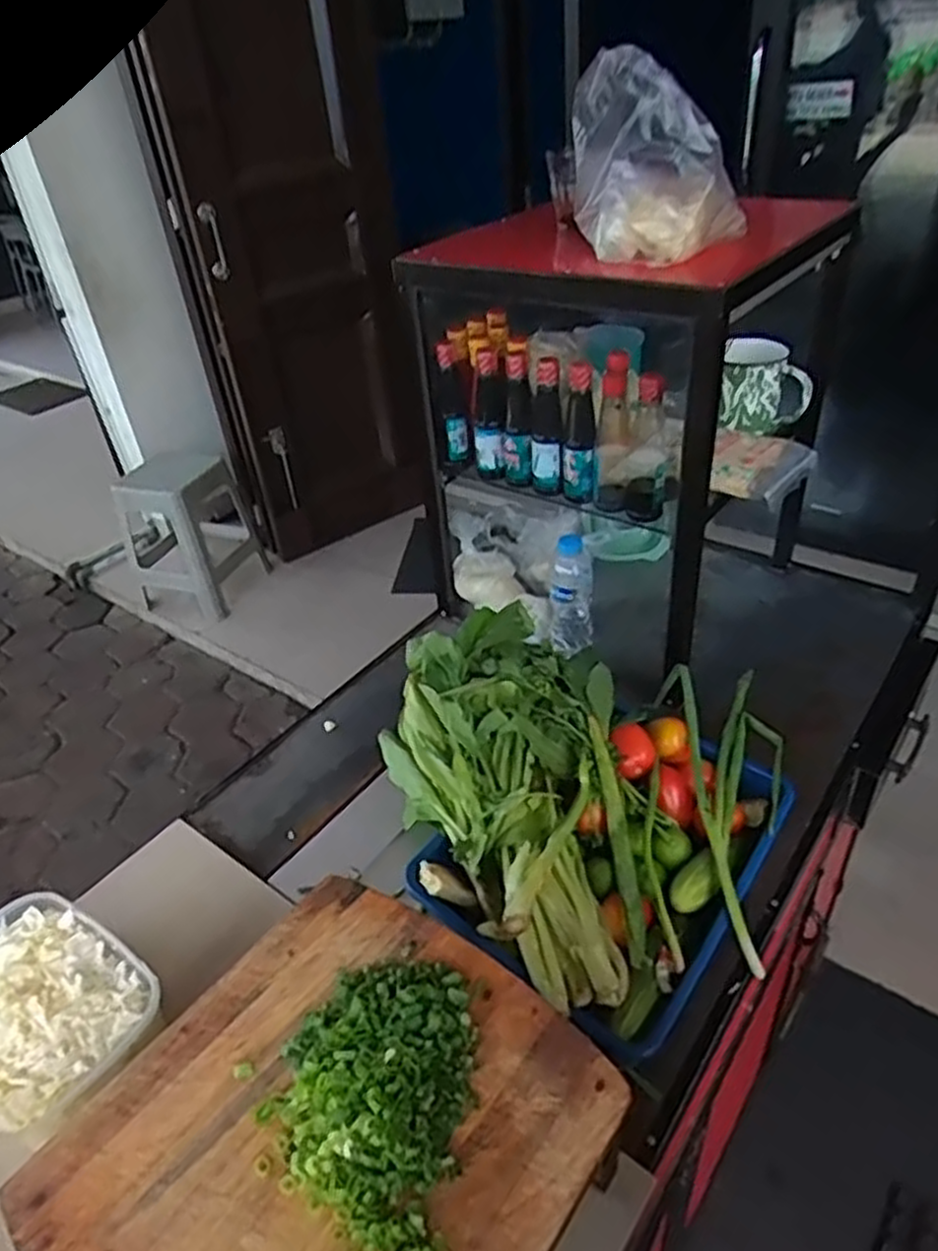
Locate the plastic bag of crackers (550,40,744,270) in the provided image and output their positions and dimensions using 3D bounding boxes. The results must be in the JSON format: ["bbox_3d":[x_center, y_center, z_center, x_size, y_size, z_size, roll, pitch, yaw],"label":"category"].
[{"bbox_3d":[0.171,-0.450,0.741,0.102,0.155,0.164,-24,41,-22],"label":"plastic bag of crackers"}]

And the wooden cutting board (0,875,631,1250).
[{"bbox_3d":[-0.091,0.311,0.476,0.280,0.028,0.296,21,45,31],"label":"wooden cutting board"}]

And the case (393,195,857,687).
[{"bbox_3d":[0.209,-0.253,1.027,0.433,0.504,0.405,23,46,32],"label":"case"}]

